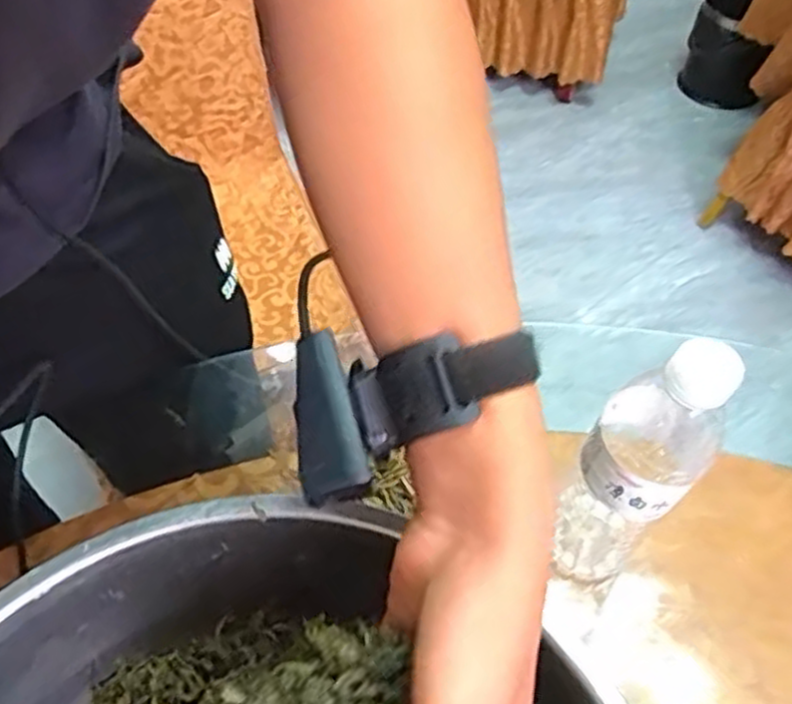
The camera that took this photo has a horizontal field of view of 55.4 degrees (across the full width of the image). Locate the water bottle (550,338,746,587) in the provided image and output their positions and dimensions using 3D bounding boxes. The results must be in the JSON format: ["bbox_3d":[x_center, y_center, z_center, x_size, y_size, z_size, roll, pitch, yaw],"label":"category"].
[{"bbox_3d":[0.139,0.067,0.438,0.065,0.217,0.061,-34,60,-24],"label":"water bottle"}]

